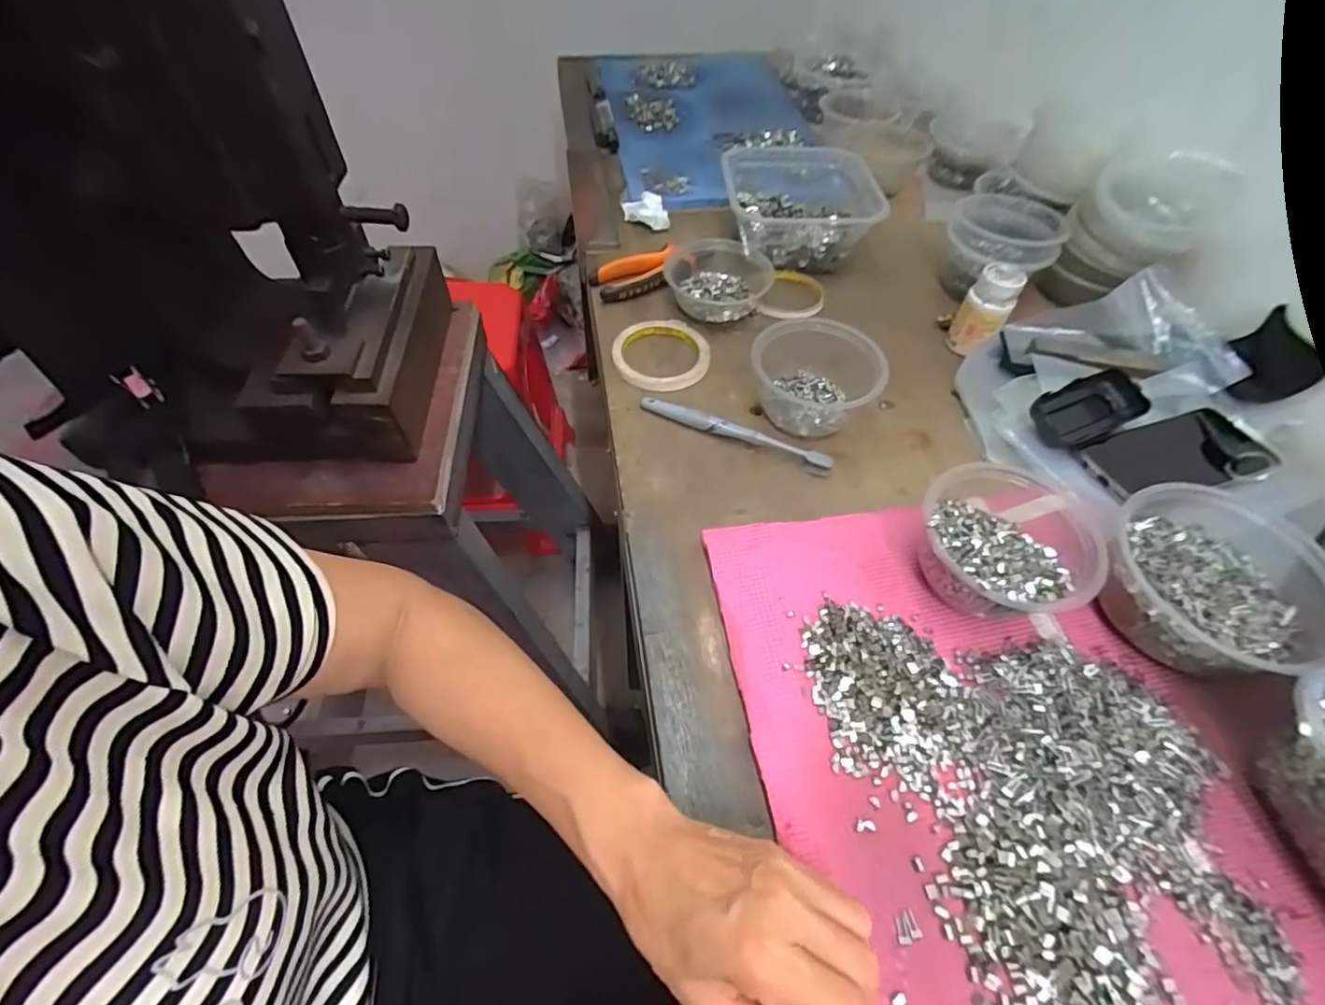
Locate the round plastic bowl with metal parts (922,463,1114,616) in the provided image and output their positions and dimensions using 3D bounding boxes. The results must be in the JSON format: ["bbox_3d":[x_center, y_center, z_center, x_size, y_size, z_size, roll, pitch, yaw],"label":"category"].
[{"bbox_3d":[0.241,0.034,0.411,0.111,0.064,0.116,0,54,0],"label":"round plastic bowl with metal parts"}]

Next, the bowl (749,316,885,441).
[{"bbox_3d":[0.138,-0.119,0.529,0.102,0.068,0.101,29,60,19],"label":"bowl"}]

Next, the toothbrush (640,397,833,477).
[{"bbox_3d":[0.064,-0.065,0.514,0.180,0.014,0.021,18,57,13],"label":"toothbrush"}]

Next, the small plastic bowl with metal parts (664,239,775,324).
[{"bbox_3d":[0.069,-0.245,0.627,0.122,0.035,0.102,-9,55,-6],"label":"small plastic bowl with metal parts"}]

